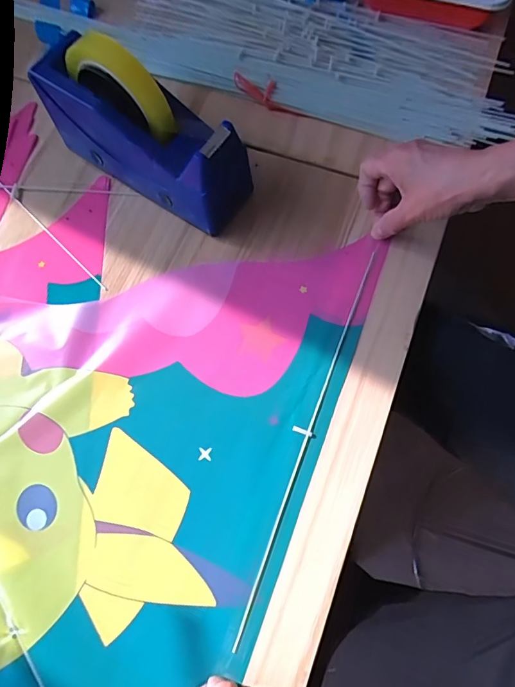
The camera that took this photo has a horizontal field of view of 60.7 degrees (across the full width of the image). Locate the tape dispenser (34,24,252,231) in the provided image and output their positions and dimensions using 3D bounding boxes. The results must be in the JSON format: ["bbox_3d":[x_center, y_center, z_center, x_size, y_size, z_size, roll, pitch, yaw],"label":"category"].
[{"bbox_3d":[-0.106,-0.196,0.408,0.209,0.121,0.069,30,76,11],"label":"tape dispenser"}]

